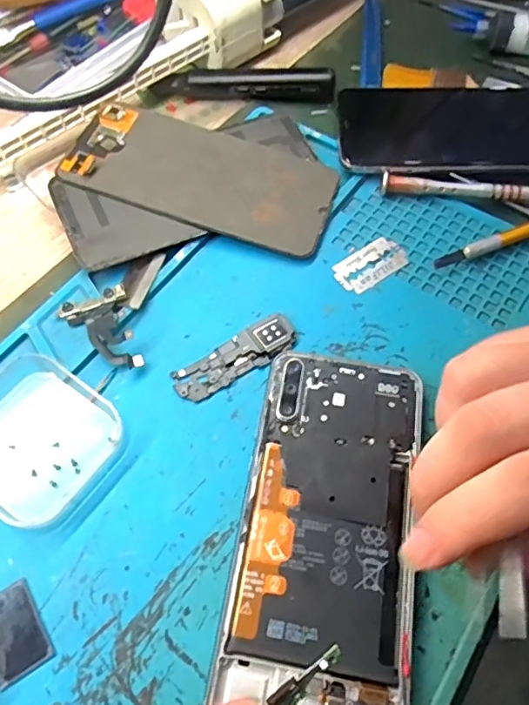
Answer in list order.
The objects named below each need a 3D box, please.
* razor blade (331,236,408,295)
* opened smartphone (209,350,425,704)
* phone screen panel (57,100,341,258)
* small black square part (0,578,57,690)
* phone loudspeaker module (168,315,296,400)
[{"bbox_3d":[0.057,-0.049,0.297,0.042,0.004,0.023,-33,67,-18],"label":"razor blade"},{"bbox_3d":[0.026,0.070,0.226,0.069,0.006,0.153,8,62,4],"label":"opened smartphone"},{"bbox_3d":[-0.035,-0.103,0.314,0.148,0.004,0.070,19,64,5],"label":"phone screen panel"},{"bbox_3d":[-0.096,0.107,0.209,0.022,0.004,0.032,-29,65,-16],"label":"small black square part"},{"bbox_3d":[-0.014,0.002,0.268,0.063,0.005,0.021,-31,66,-17],"label":"phone loudspeaker module"}]

